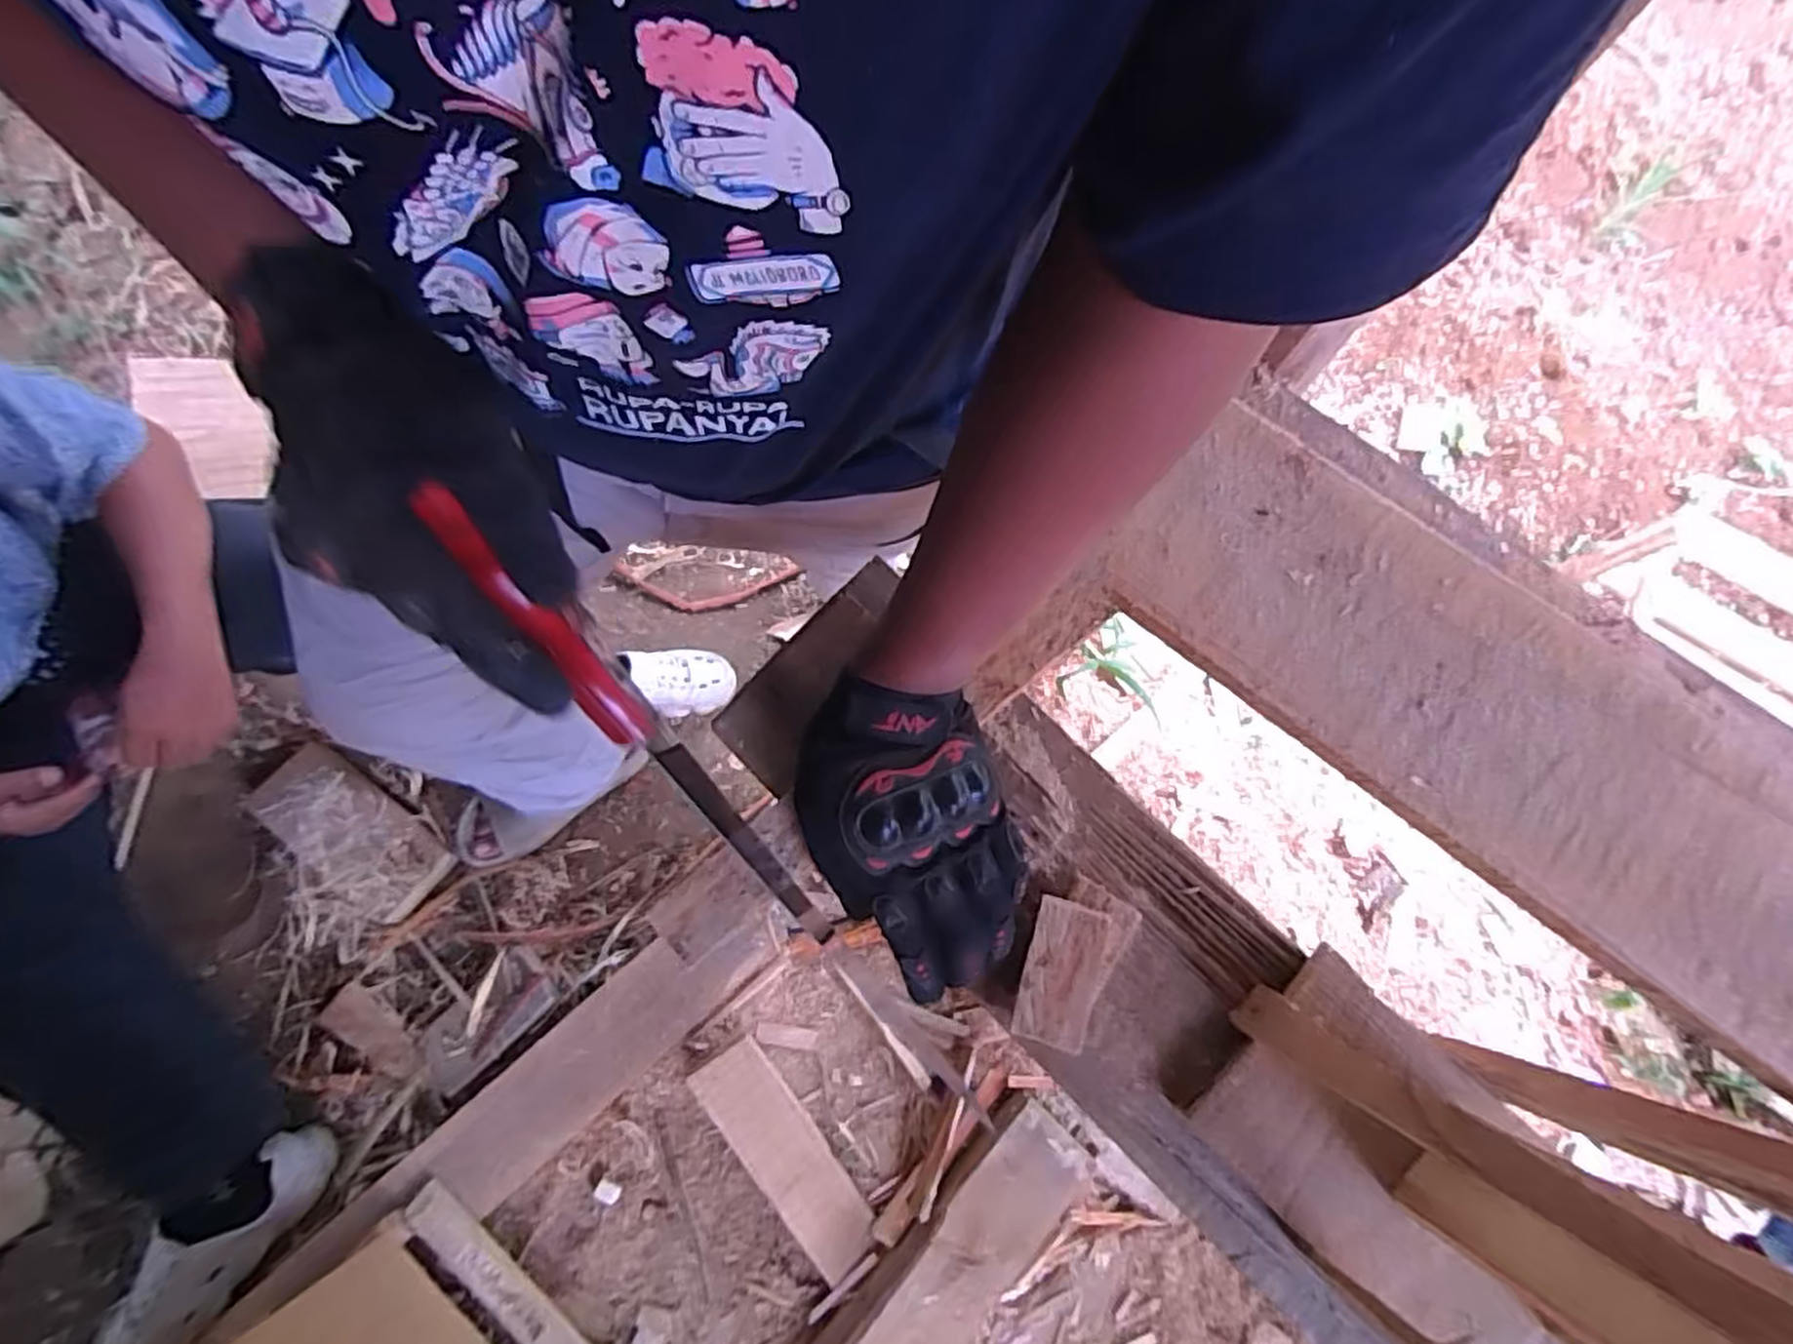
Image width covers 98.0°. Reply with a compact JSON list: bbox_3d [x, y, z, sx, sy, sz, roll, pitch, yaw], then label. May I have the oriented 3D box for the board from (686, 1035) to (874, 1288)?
[{"bbox_3d":[-0.141,0.622,1.003,0.093,0.018,0.308,-35,85,-25],"label":"board"}]

